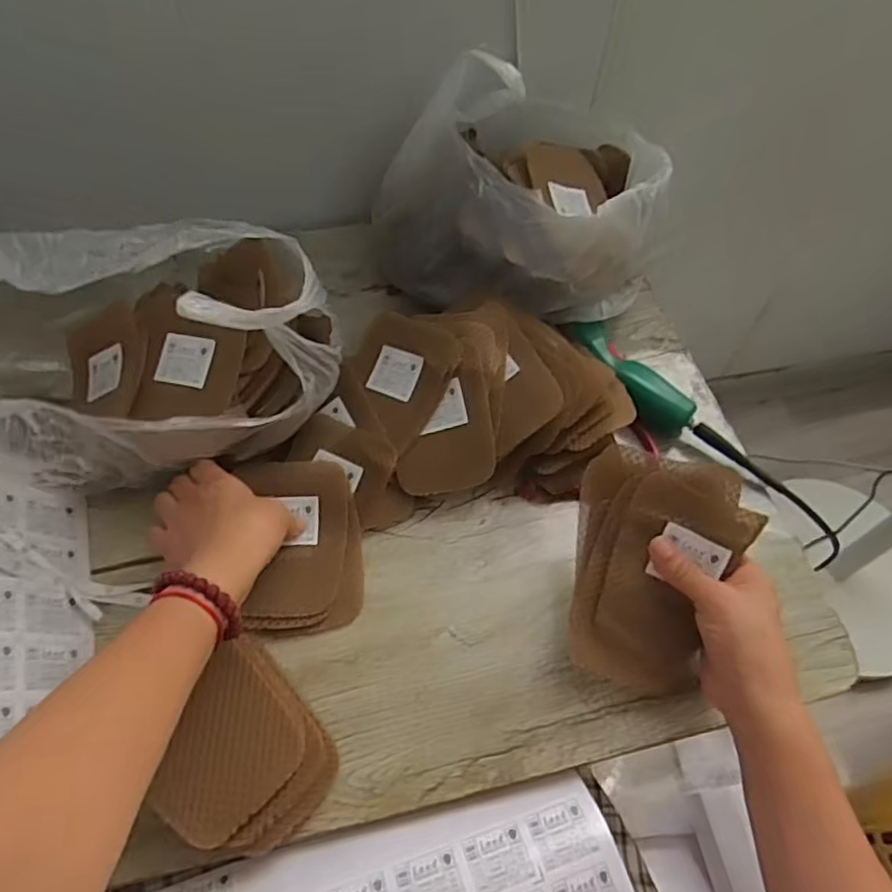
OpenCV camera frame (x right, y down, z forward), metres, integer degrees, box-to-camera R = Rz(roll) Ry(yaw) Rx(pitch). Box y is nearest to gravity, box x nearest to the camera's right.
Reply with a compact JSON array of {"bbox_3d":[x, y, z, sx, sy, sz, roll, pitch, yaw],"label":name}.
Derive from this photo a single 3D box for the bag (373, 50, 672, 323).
[{"bbox_3d":[0.064,-0.233,0.593,0.262,0.199,0.170,14,57,6],"label":"bag"}]

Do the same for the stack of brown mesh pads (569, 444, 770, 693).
[{"bbox_3d":[0.147,0.089,0.459,0.113,0.020,0.162,13,91,16],"label":"stack of brown mesh pads"}]

